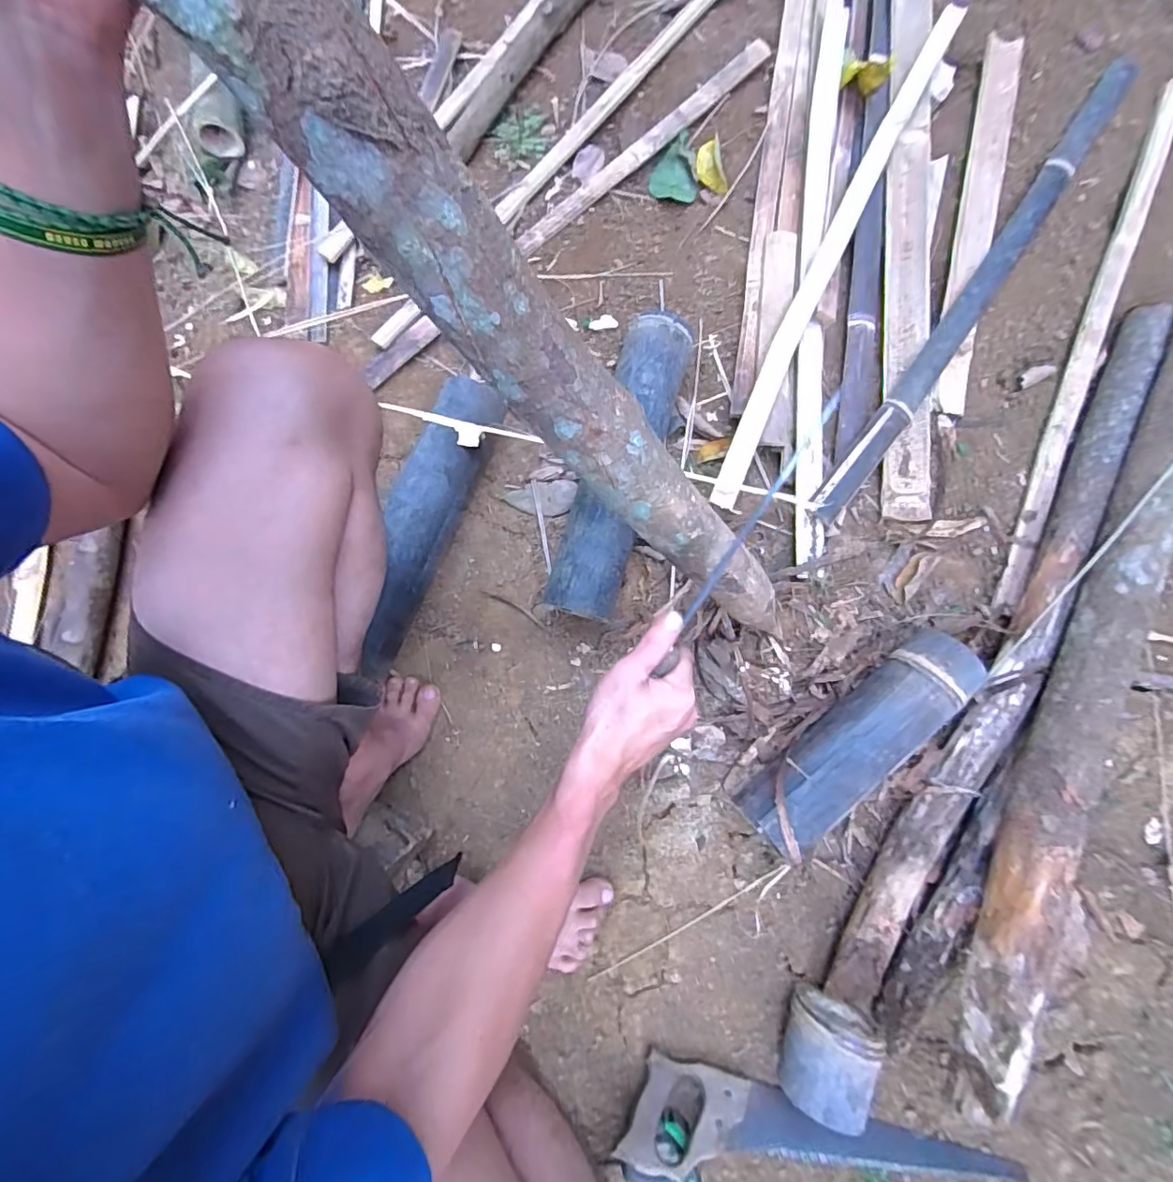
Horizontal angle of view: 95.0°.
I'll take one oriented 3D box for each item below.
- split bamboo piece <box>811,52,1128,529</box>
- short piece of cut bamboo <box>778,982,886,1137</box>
[{"bbox_3d":[0.581,-0.461,0.769,0.053,0.038,0.917,35,82,10],"label":"split bamboo piece"},{"bbox_3d":[0.252,0.490,0.573,0.087,0.093,0.092,23,80,8],"label":"short piece of cut bamboo"}]

